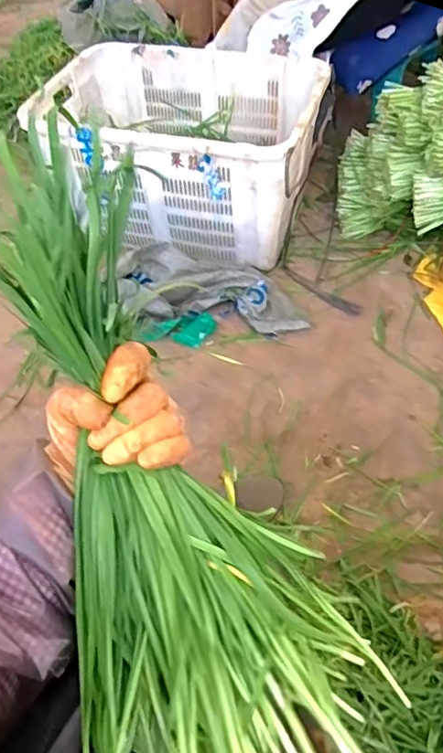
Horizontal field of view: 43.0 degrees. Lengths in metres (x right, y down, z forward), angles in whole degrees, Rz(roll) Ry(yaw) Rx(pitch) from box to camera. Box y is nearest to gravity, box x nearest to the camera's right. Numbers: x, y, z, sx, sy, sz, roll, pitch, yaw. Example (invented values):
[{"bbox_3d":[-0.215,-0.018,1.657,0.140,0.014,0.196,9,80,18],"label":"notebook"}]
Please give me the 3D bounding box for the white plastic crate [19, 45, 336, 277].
[{"bbox_3d":[-0.098,-0.610,1.498,0.685,0.310,0.507,14,53,15],"label":"white plastic crate"}]

